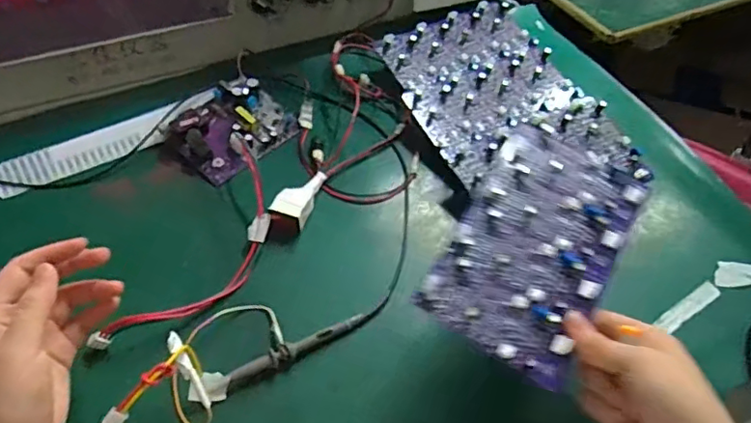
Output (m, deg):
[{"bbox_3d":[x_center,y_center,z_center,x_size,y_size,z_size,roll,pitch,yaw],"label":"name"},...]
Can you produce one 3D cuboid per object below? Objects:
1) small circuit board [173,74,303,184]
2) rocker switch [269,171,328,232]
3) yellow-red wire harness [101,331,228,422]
[{"bbox_3d":[-0.154,-0.093,0.602,0.097,0.039,0.121,34,58,25],"label":"small circuit board"},{"bbox_3d":[-0.073,-0.018,0.546,0.031,0.023,0.067,14,51,11],"label":"rocker switch"},{"bbox_3d":[-0.143,0.135,0.397,0.043,0.075,0.083,17,52,14],"label":"yellow-red wire harness"}]

